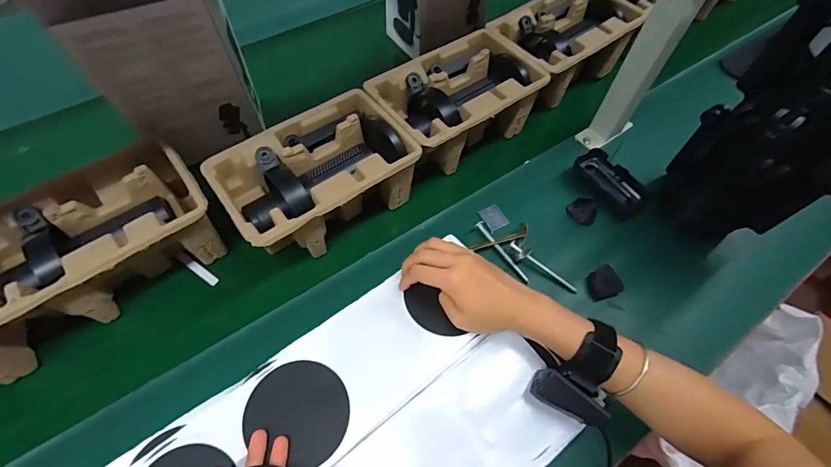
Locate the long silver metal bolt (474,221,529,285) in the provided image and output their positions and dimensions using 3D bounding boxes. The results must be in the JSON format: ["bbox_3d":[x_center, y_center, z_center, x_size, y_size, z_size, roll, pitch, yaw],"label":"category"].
[{"bbox_3d":[0.114,0.023,0.517,0.010,0.015,0.100,-30,64,-21],"label":"long silver metal bolt"}]

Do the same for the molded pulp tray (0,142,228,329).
[{"bbox_3d":[-0.357,0.009,0.455,0.232,0.096,0.146,-36,66,-24],"label":"molded pulp tray"}]

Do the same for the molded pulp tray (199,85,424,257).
[{"bbox_3d":[-0.123,-0.063,0.512,0.221,0.116,0.145,-33,65,-22],"label":"molded pulp tray"}]

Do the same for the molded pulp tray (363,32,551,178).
[{"bbox_3d":[0.058,-0.187,0.576,0.219,0.098,0.146,-29,64,-20],"label":"molded pulp tray"}]

